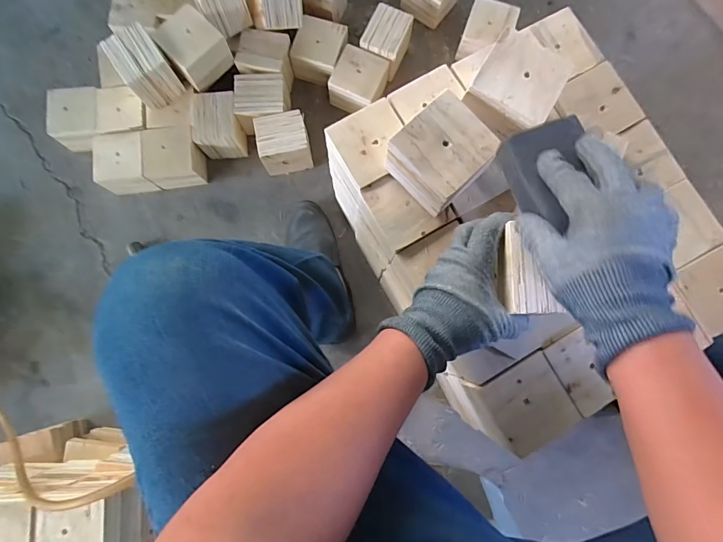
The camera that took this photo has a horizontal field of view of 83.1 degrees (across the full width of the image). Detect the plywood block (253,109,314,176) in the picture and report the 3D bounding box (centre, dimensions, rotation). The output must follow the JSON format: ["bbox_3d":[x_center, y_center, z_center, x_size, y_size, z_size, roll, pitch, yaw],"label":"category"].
[{"bbox_3d":[-0.148,-0.248,0.800,0.093,0.090,0.084,-12,83,-1],"label":"plywood block"}]

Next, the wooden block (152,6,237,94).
[{"bbox_3d":[-0.305,-0.410,0.746,0.097,0.066,0.100,-43,84,-4],"label":"wooden block"}]

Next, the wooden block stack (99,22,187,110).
[{"bbox_3d":[-0.390,-0.367,0.740,0.087,0.084,0.104,-36,84,-4],"label":"wooden block stack"}]

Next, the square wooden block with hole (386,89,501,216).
[{"bbox_3d":[0.094,-0.135,0.474,0.108,0.072,0.091,-44,85,-4],"label":"square wooden block with hole"}]

